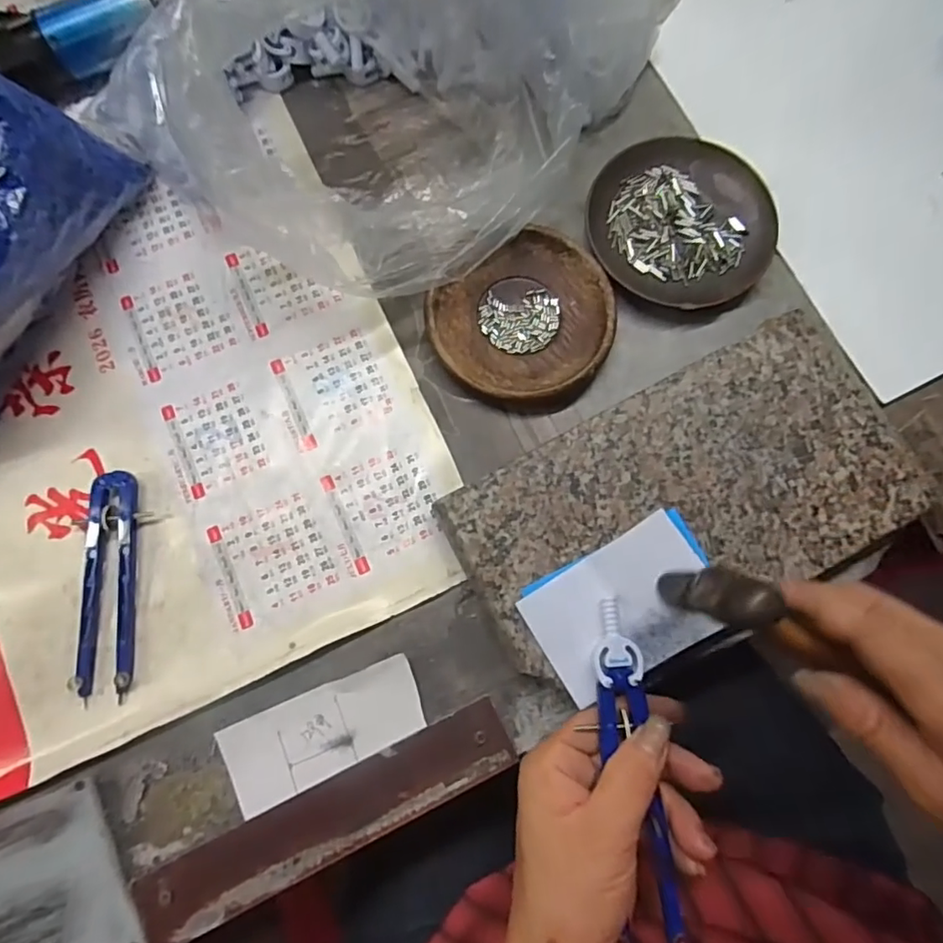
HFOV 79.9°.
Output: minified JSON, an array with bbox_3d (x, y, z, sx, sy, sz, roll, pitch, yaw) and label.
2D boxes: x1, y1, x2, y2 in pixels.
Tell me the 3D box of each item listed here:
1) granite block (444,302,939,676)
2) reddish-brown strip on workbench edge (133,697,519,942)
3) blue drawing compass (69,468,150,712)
[{"bbox_3d":[0.117,0.016,0.320,0.244,0.027,0.129,-27,81,-6],"label":"granite block"},{"bbox_3d":[-0.074,0.183,0.295,0.202,0.004,0.037,-26,80,-6],"label":"reddish-brown strip on workbench edge"},{"bbox_3d":[-0.205,0.063,0.319,0.034,0.010,0.124,0,79,-1],"label":"blue drawing compass"}]

